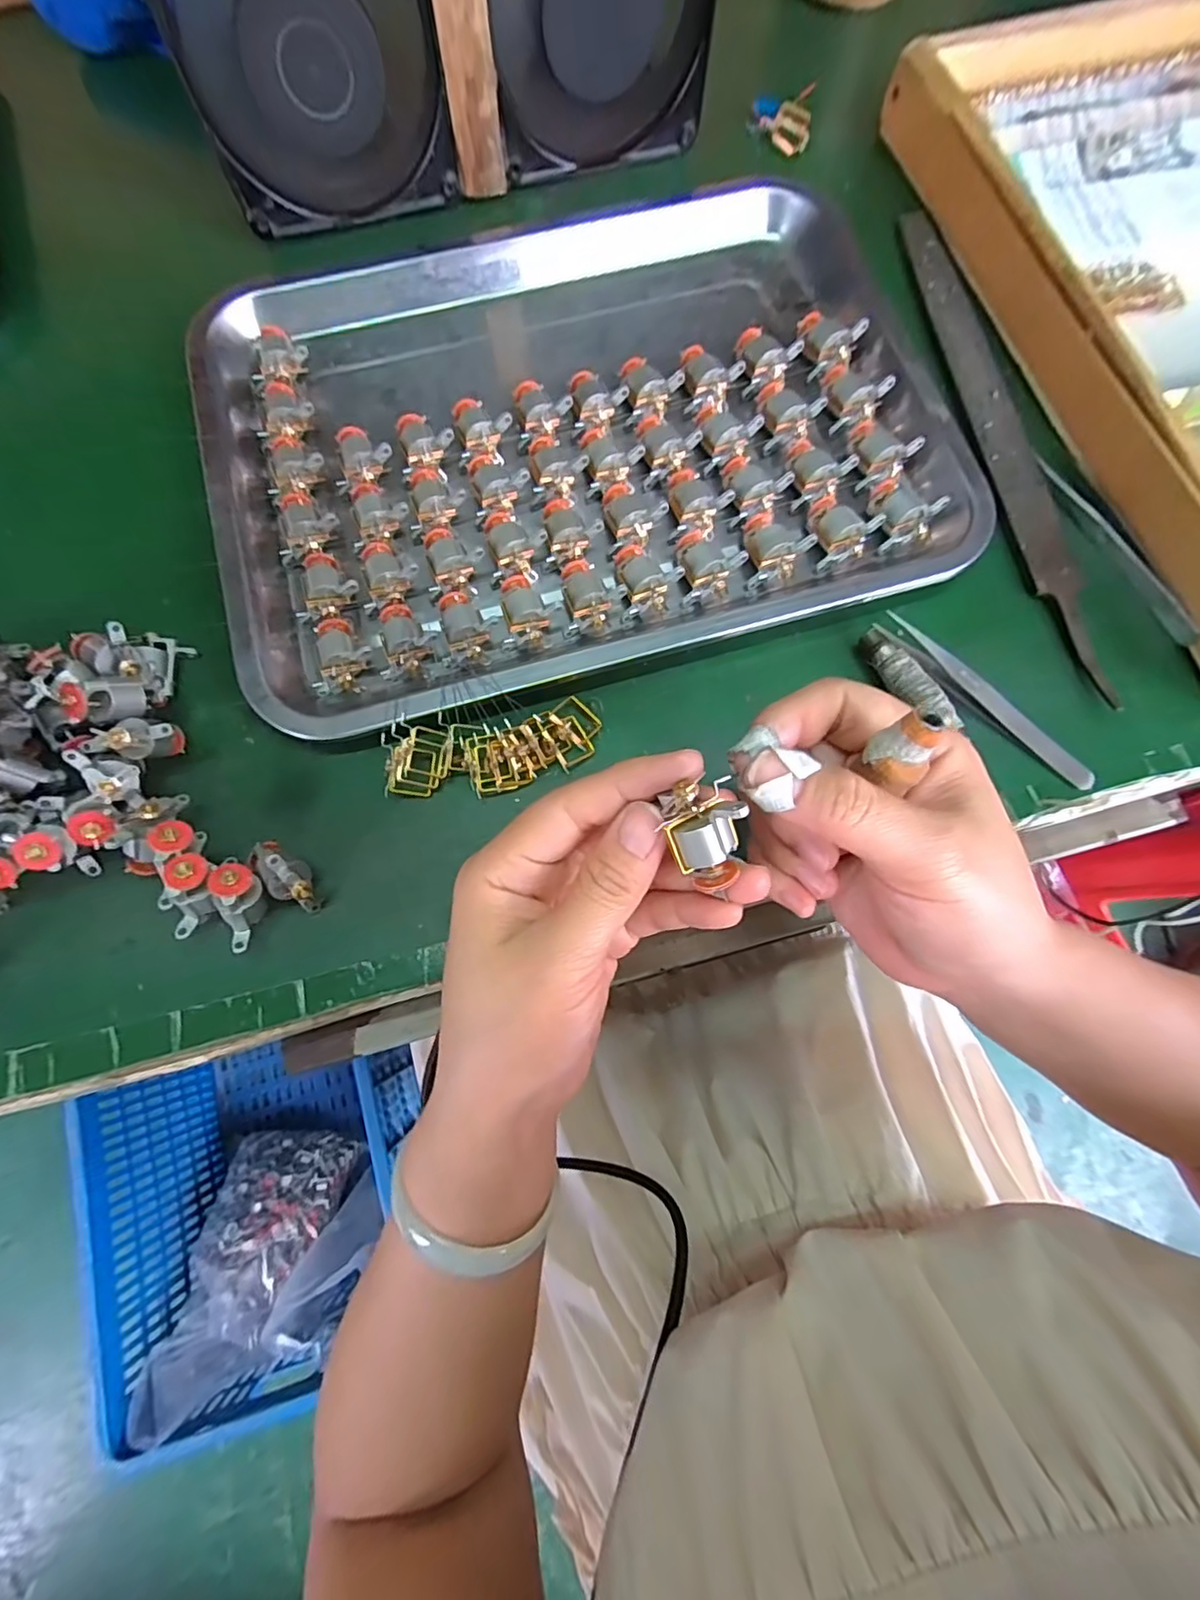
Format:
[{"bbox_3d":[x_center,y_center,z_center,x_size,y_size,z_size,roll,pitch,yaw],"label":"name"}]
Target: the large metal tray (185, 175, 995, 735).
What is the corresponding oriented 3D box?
[{"bbox_3d":[-0.014,-0.191,0.298,0.344,0.018,0.269,-16,77,-4],"label":"large metal tray"}]

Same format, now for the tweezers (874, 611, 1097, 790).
[{"bbox_3d":[0.171,-0.044,0.267,0.112,0.010,0.011,41,80,9],"label":"tweezers"}]

